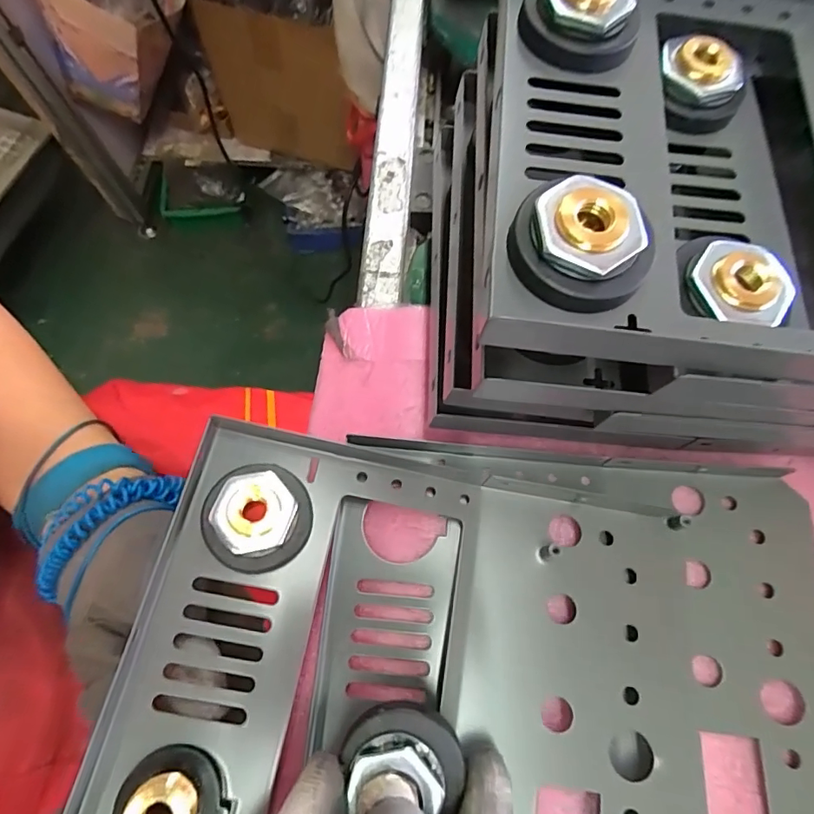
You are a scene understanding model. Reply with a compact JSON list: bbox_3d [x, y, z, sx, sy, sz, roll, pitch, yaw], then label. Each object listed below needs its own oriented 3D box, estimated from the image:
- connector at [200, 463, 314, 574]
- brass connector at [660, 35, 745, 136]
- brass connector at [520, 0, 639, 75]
[{"bbox_3d":[-0.053,0.039,0.177,0.036,0.013,0.036,7,71,2],"label":"connector"},{"bbox_3d":[0.099,-0.110,0.169,0.027,0.016,0.029,4,70,1],"label":"brass connector"},{"bbox_3d":[0.054,-0.121,0.154,0.029,0.015,0.032,-39,75,-13],"label":"brass connector"}]

